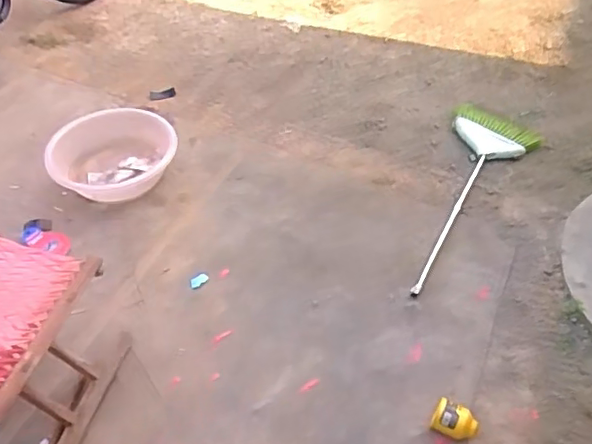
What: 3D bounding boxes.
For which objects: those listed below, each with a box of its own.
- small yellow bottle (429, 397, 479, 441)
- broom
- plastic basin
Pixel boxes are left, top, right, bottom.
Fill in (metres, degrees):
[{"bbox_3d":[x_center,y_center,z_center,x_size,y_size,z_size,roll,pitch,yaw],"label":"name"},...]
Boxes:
[{"bbox_3d":[0.314,0.401,1.127,0.089,0.059,0.065,27,56,19],"label":"small yellow bottle"},{"bbox_3d":[0.486,-0.074,1.535,0.259,0.046,0.732,19,53,13],"label":"broom"},{"bbox_3d":[-0.498,-0.186,1.572,0.350,0.121,0.327,-19,54,-16],"label":"plastic basin"}]

